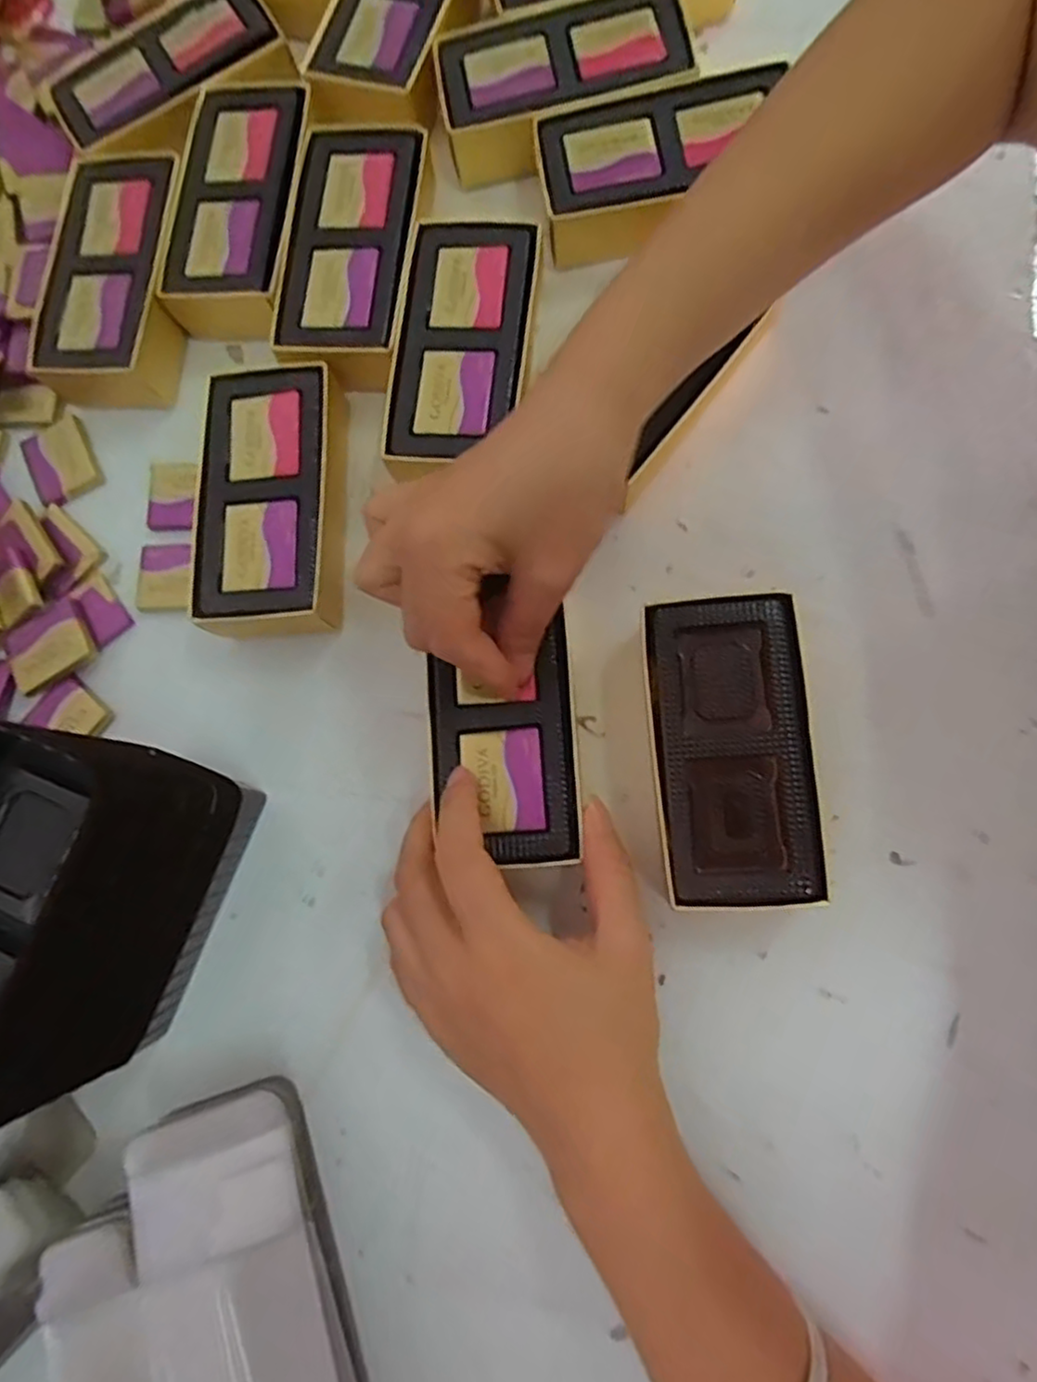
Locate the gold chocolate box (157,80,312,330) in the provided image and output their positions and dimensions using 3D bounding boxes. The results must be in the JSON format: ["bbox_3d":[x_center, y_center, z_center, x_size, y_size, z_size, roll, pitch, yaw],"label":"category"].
[{"bbox_3d":[-0.134,-0.233,0.344,0.057,0.033,0.121,3,80,7],"label":"gold chocolate box"}]

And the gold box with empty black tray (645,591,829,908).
[{"bbox_3d":[0.079,0.023,0.271,0.055,0.035,0.112,-4,79,6],"label":"gold box with empty black tray"}]

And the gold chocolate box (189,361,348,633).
[{"bbox_3d":[-0.107,-0.081,0.312,0.064,0.032,0.119,-3,79,6],"label":"gold chocolate box"}]

